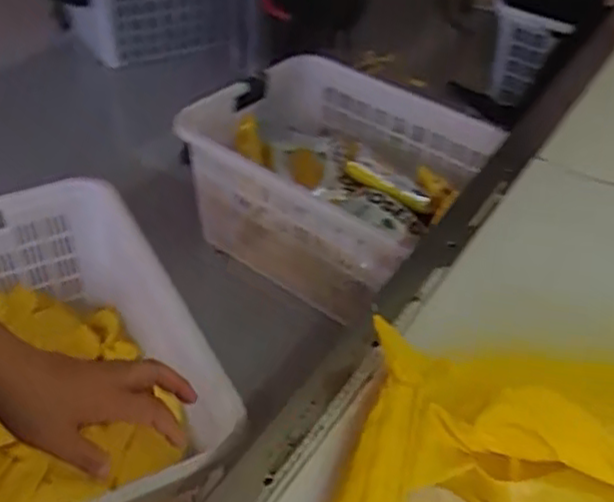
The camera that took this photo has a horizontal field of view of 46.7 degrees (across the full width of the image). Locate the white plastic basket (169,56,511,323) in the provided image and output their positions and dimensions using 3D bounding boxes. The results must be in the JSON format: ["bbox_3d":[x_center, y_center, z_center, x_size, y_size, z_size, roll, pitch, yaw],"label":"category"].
[{"bbox_3d":[0.064,-0.177,1.861,0.641,0.420,0.551,27,46,25],"label":"white plastic basket"}]

